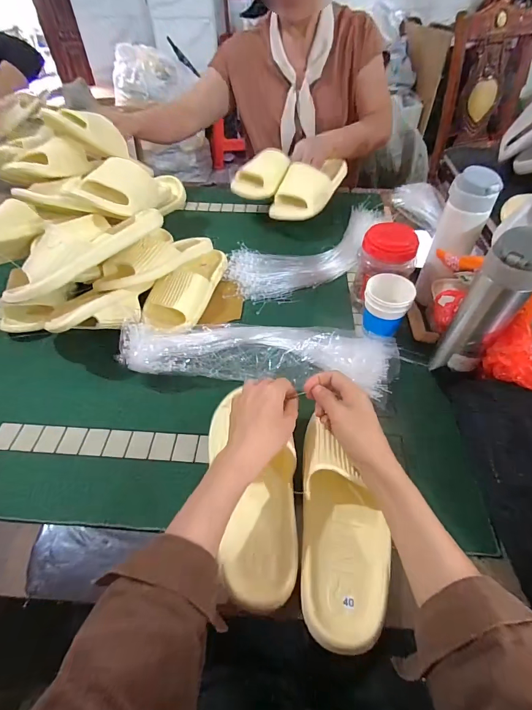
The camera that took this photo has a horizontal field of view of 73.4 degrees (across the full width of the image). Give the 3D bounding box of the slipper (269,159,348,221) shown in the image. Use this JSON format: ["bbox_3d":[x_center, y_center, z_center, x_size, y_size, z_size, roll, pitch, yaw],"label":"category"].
[{"bbox_3d":[0.098,-0.391,0.815,0.105,0.071,0.222,22,53,19],"label":"slipper"}]

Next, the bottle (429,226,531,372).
[{"bbox_3d":[0.284,-0.057,0.455,0.062,0.196,0.055,30,56,24],"label":"bottle"}]

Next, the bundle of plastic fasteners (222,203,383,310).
[{"bbox_3d":[0.113,-0.229,0.763,0.421,0.033,0.173,-28,54,-21],"label":"bundle of plastic fasteners"}]

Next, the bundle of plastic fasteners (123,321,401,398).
[{"bbox_3d":[-0.008,-0.007,0.548,0.409,0.052,0.122,4,49,4],"label":"bundle of plastic fasteners"}]

